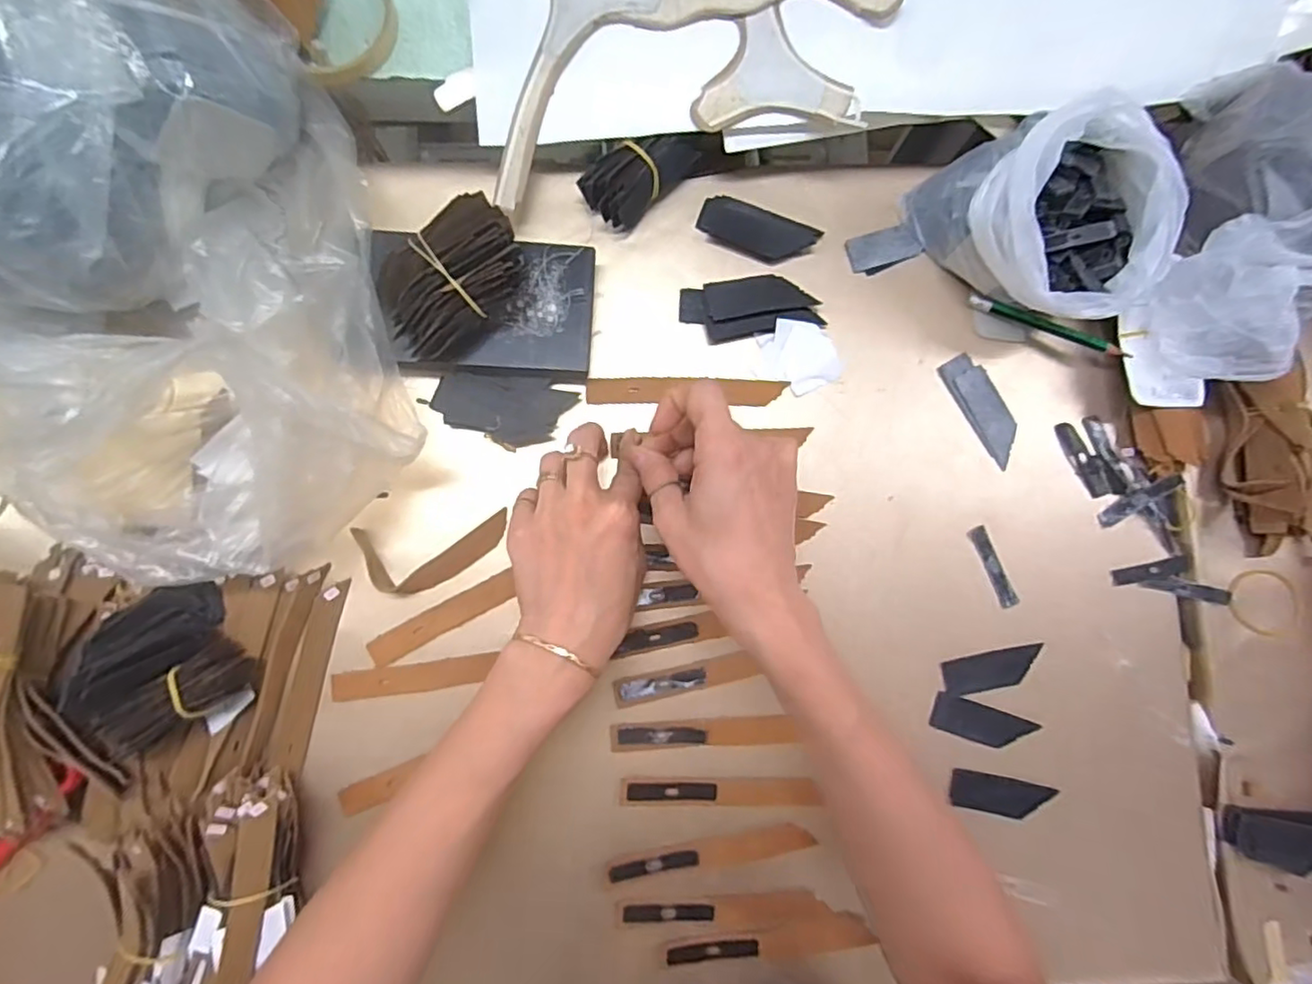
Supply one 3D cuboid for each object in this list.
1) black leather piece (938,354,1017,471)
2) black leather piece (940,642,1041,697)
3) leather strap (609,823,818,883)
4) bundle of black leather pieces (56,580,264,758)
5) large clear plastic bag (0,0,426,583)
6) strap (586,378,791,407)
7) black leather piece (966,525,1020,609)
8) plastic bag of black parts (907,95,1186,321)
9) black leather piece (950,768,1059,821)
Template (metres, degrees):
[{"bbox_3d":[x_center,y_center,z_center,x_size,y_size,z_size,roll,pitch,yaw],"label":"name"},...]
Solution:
[{"bbox_3d":[0.215,-0.055,0.410,0.029,0.004,0.074,-29,87,-6],"label":"black leather piece"},{"bbox_3d":[0.213,0.112,0.398,0.064,0.004,0.024,-13,85,0],"label":"black leather piece"},{"bbox_3d":[0.033,0.216,0.377,0.121,0.005,0.016,-7,85,-4],"label":"leather strap"},{"bbox_3d":[-0.274,0.103,0.348,0.081,0.034,0.077,-37,88,-6],"label":"bundle of black leather pieces"},{"bbox_3d":[-0.297,-0.146,0.311,0.259,0.159,0.385,-15,86,-5],"label":"large clear plastic bag"},{"bbox_3d":[0.020,-0.064,0.400,0.126,0.005,0.017,0,85,-4],"label":"strap"},{"bbox_3d":[0.217,0.048,0.403,0.012,0.004,0.054,-22,87,-5],"label":"black leather piece"},{"bbox_3d":[0.245,-0.169,0.385,0.108,0.082,0.131,-33,88,-6],"label":"plastic bag of black parts"},{"bbox_3d":[0.215,0.190,0.393,0.061,0.004,0.023,11,81,5],"label":"black leather piece"}]

